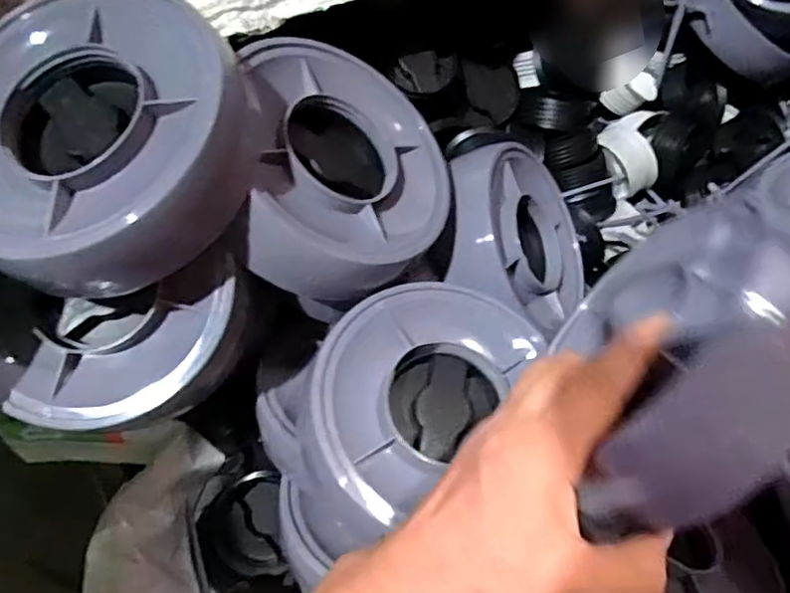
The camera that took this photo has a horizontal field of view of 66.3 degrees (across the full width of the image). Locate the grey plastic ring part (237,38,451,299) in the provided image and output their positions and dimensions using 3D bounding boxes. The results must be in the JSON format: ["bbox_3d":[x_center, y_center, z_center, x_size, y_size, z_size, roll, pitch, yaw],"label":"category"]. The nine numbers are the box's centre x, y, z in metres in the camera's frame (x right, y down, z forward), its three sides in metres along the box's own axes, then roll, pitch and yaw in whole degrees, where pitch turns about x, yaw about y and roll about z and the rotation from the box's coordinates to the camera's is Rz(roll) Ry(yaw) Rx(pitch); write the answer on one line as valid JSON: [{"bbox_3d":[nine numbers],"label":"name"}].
[{"bbox_3d":[-0.035,-0.074,0.369,0.130,0.058,0.156,5,66,-31],"label":"grey plastic ring part"}]

